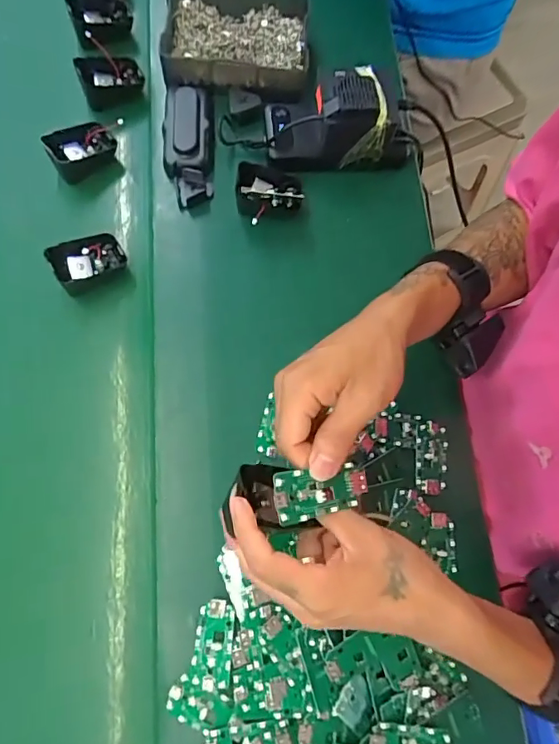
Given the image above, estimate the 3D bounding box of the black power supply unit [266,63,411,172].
[{"bbox_3d":[0.063,-0.270,0.520,0.155,0.079,0.082,0,73,-2],"label":"black power supply unit"}]

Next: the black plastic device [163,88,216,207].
[{"bbox_3d":[-0.096,-0.248,0.527,0.052,0.028,0.145,-2,73,-3],"label":"black plastic device"}]

